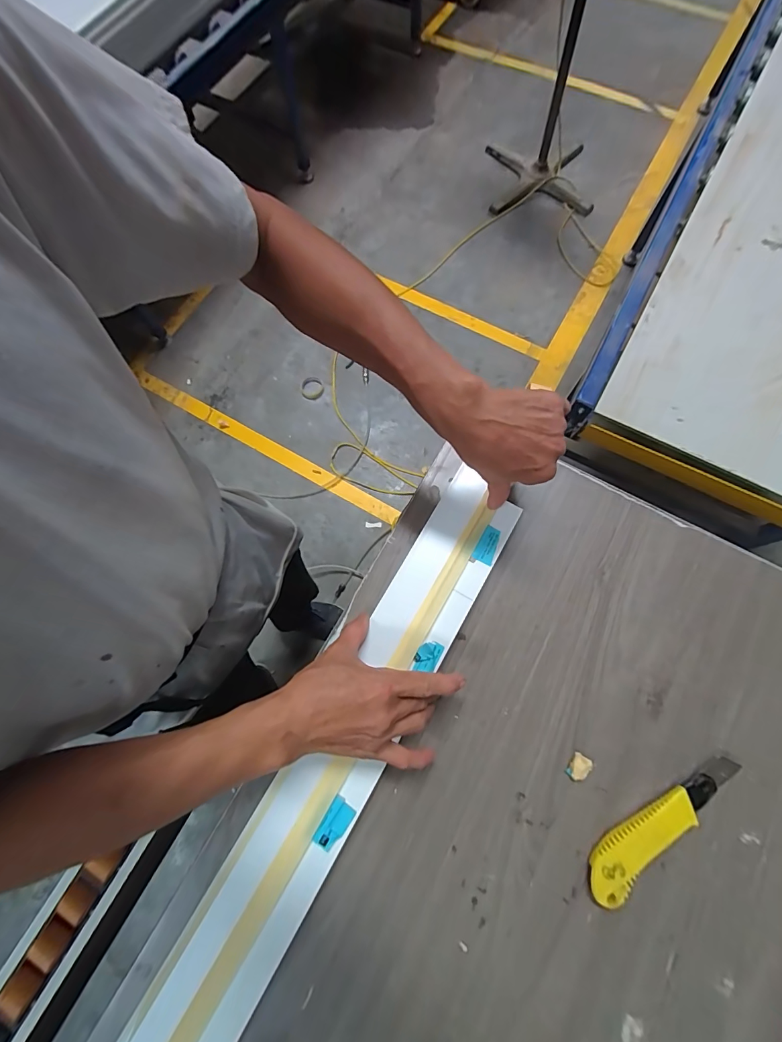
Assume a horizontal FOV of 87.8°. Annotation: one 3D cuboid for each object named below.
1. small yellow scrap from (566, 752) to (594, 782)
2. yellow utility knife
[{"bbox_3d":[0.178,0.233,0.384,0.016,0.007,0.023,33,76,12],"label":"small yellow scrap"},{"bbox_3d":[0.244,0.270,0.366,0.172,0.019,0.036,-35,74,-9],"label":"yellow utility knife"}]

